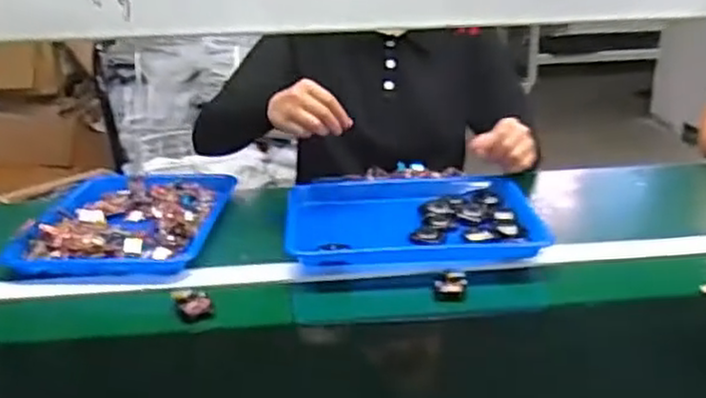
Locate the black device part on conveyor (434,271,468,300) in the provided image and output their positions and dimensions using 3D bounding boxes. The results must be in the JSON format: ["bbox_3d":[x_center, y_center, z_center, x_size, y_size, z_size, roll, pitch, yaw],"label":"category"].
[{"bbox_3d":[0.115,0.102,0.865,0.037,0.016,0.043,4,24,13],"label":"black device part on conveyor"}]

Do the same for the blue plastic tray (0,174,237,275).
[{"bbox_3d":[-0.313,0.027,1.045,0.253,0.032,0.307,1,23,6],"label":"blue plastic tray"}]

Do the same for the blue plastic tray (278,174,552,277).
[{"bbox_3d":[0.079,0.023,1.014,0.331,0.029,0.262,-3,23,-3],"label":"blue plastic tray"}]

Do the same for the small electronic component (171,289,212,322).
[{"bbox_3d":[-0.184,0.121,0.845,0.038,0.017,0.052,-12,26,-24],"label":"small electronic component"}]

